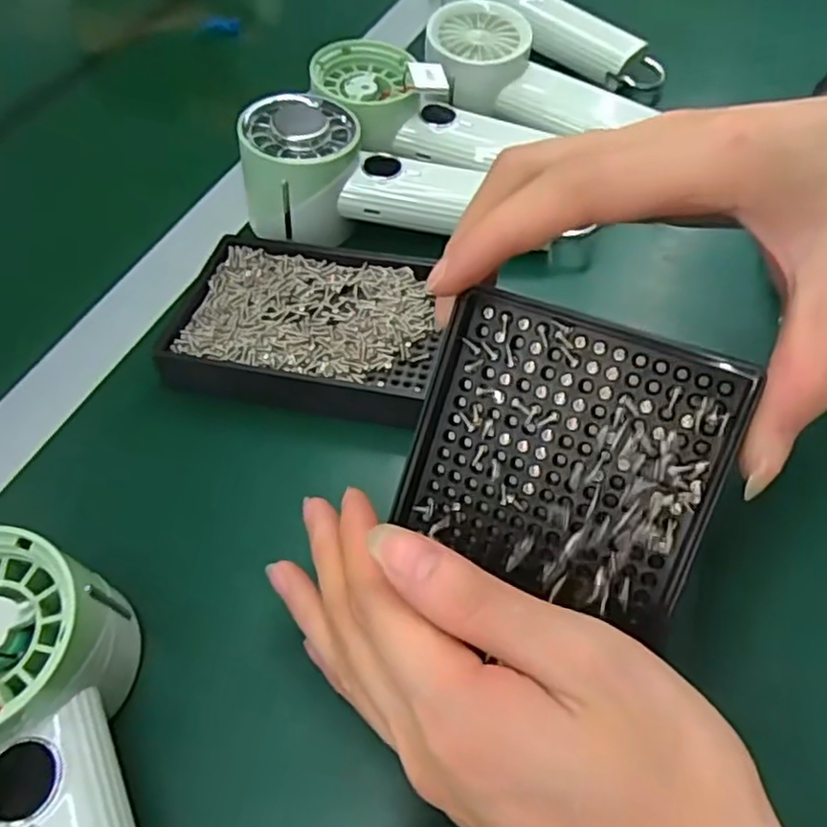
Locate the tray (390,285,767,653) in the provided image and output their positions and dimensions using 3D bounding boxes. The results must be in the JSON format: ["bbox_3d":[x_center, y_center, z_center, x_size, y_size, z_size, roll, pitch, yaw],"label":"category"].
[{"bbox_3d":[0.045,0.012,0.211,0.092,0.009,0.084,21,102,21],"label":"tray"}]

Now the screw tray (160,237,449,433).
[{"bbox_3d":[-0.053,-0.042,0.341,0.131,0.020,0.099,9,54,11],"label":"screw tray"}]

